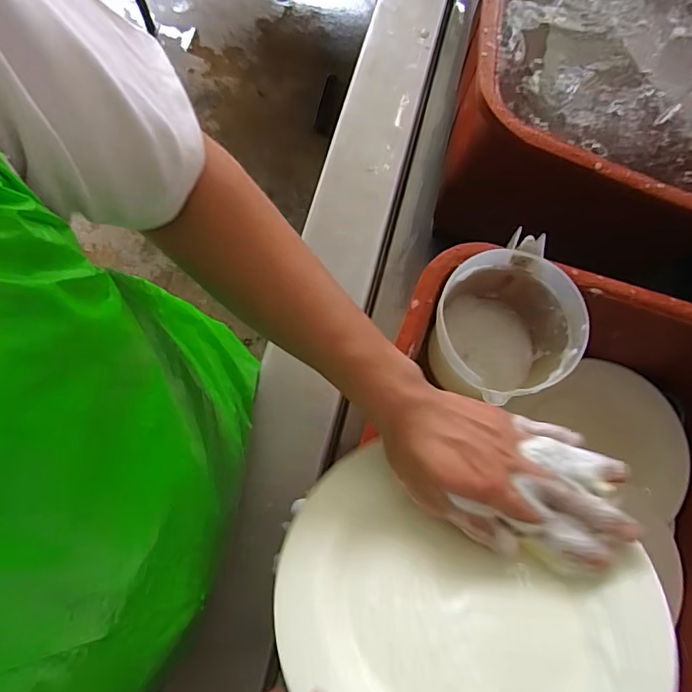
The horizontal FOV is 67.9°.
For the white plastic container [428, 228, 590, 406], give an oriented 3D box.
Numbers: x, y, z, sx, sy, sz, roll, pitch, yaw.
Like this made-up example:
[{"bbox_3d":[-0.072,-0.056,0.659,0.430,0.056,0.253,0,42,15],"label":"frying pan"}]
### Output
[{"bbox_3d":[0.167,-0.016,0.563,0.135,0.113,0.142,-35,78,-12],"label":"white plastic container"}]

